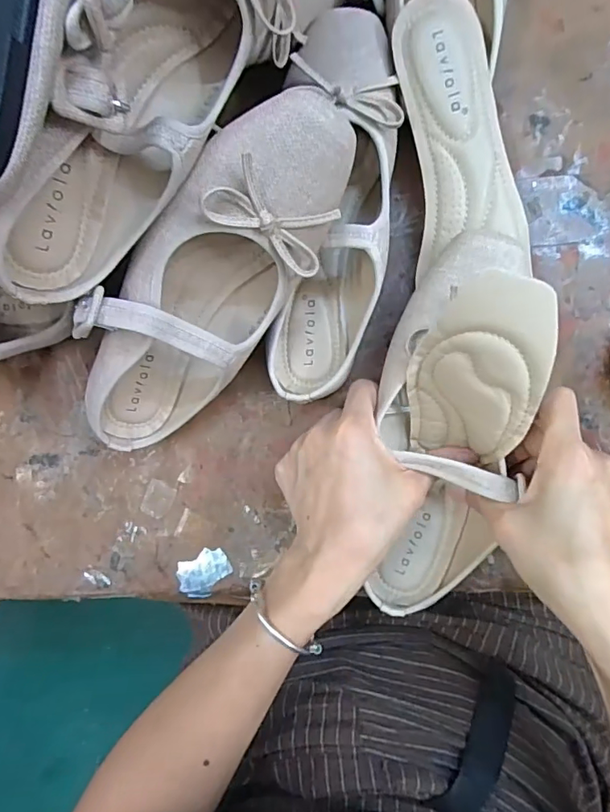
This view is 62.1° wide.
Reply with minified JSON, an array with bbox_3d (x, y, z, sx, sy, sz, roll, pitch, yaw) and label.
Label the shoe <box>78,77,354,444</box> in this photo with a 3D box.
[{"bbox_3d":[-0.063,-0.067,0.294,0.241,0.101,0.060,-43,50,22],"label":"shoe"}]

